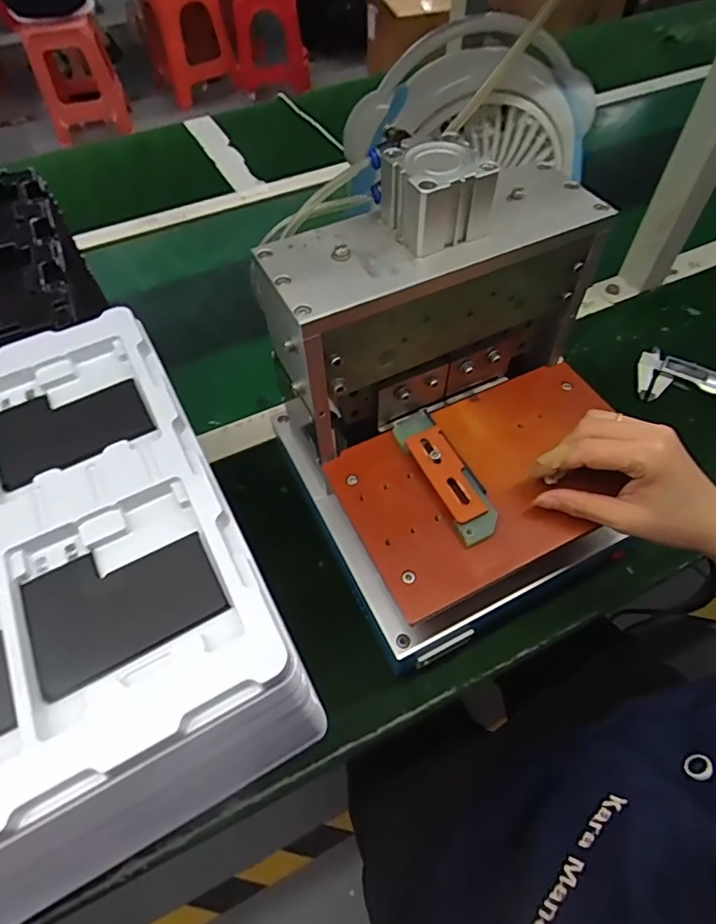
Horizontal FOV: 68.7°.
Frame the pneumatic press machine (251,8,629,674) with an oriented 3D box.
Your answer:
[{"bbox_3d":[0.076,-0.056,0.362,0.228,0.233,0.236,-23,58,-13],"label":"pneumatic press machine"}]

